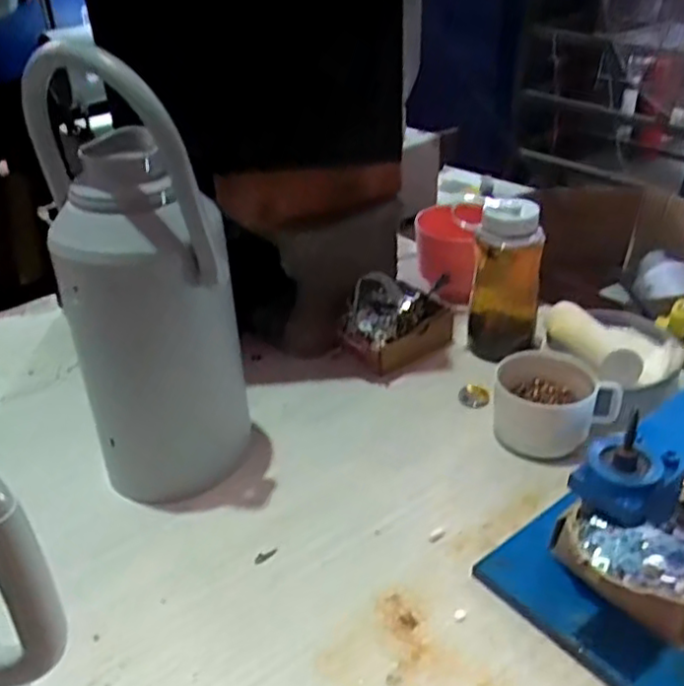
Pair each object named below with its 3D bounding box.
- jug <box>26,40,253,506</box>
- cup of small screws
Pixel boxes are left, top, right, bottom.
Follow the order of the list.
[{"bbox_3d":[-0.185,-0.050,0.660,0.157,0.418,0.148,-13,34,-15],"label":"jug"},{"bbox_3d":[0.235,0.075,0.744,0.134,0.090,0.098,6,34,13],"label":"cup of small screws"}]

